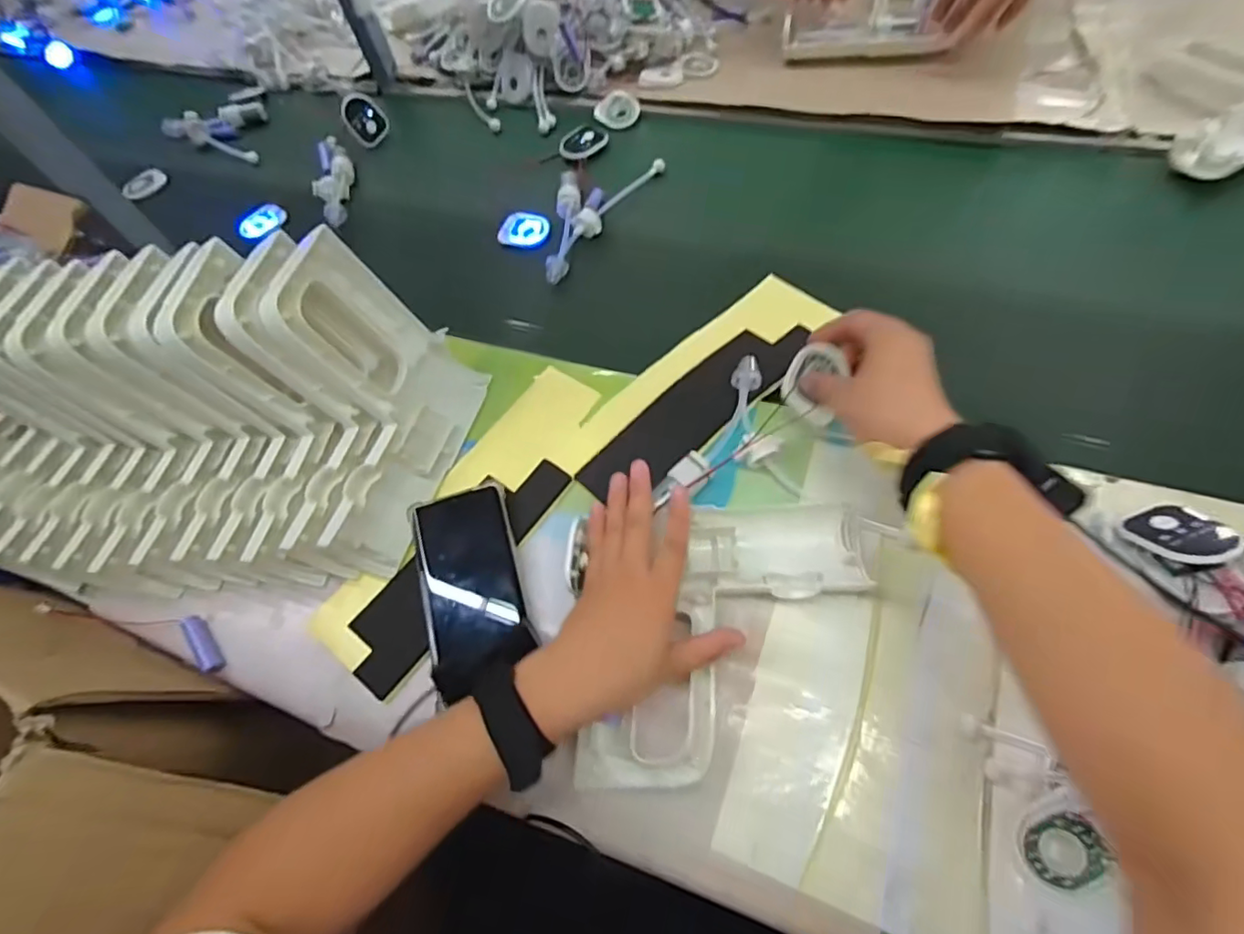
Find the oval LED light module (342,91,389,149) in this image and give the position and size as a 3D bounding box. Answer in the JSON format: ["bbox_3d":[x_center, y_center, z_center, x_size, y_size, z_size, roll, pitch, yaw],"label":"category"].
[{"bbox_3d":[-0.344,-0.460,0.761,0.015,0.060,0.060,4,61,45],"label":"oval LED light module"}]

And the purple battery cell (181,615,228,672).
[{"bbox_3d":[-0.330,0.138,0.451,0.012,0.017,0.052,-37,63,-12],"label":"purple battery cell"}]

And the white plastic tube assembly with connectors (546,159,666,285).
[{"bbox_3d":[-0.045,-0.296,0.652,0.082,0.025,0.206,29,70,22],"label":"white plastic tube assembly with connectors"}]

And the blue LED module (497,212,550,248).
[{"bbox_3d":[-0.112,-0.271,0.658,0.055,0.012,0.047,2,62,10],"label":"blue LED module"}]

